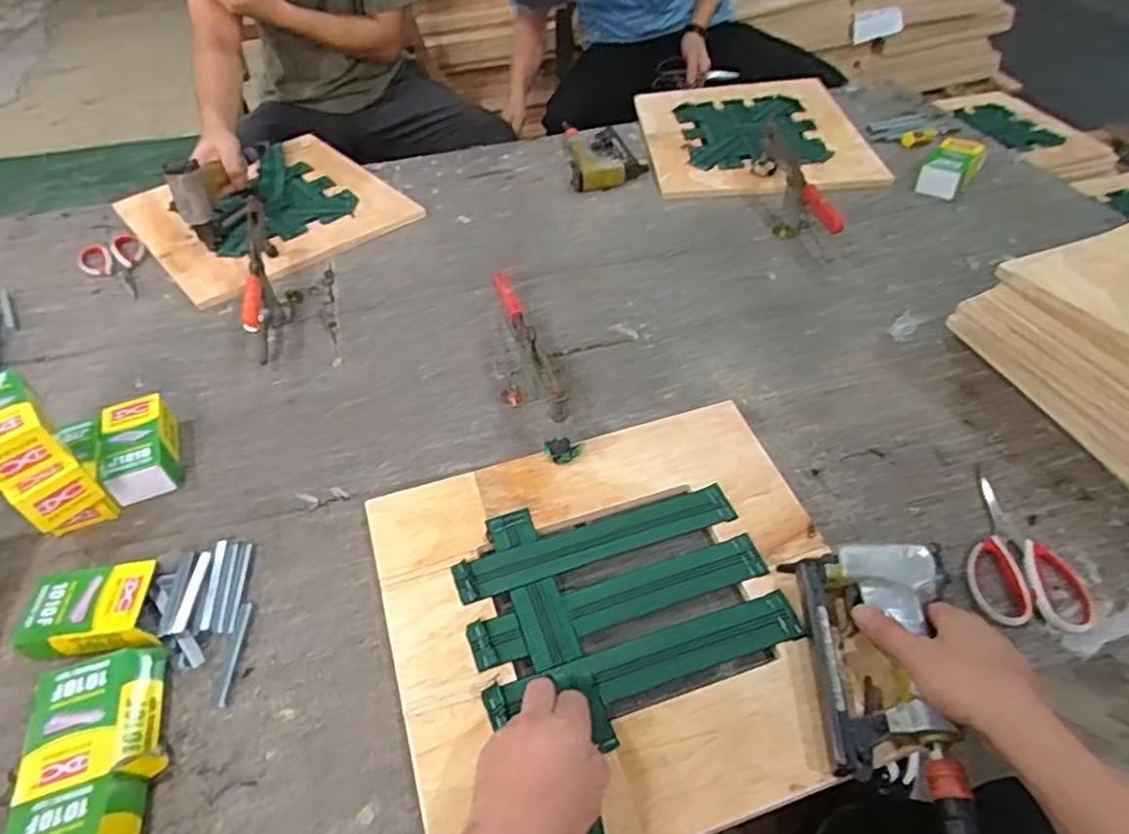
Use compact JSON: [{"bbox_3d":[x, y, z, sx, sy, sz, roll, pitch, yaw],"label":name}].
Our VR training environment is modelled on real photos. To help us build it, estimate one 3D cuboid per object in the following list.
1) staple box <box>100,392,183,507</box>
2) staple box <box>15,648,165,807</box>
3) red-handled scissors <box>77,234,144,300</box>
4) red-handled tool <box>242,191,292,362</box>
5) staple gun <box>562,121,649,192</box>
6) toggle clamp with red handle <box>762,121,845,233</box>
[{"bbox_3d":[-0.499,0.036,0.783,0.068,0.054,0.135,-19,49,-14],"label":"staple box"},{"bbox_3d":[-0.402,0.265,0.572,0.104,0.030,0.114,-18,48,-14],"label":"staple box"},{"bbox_3d":[-0.733,-0.250,1.095,0.094,0.008,0.189,-34,53,-25],"label":"red-handled scissors"},{"bbox_3d":[-0.448,-0.215,0.972,0.051,0.108,0.289,-16,47,-11],"label":"red-handled tool"},{"bbox_3d":[0.080,-0.510,1.268,0.145,0.054,0.217,-5,47,-2],"label":"staple gun"},{"bbox_3d":[0.373,-0.366,1.066,0.030,0.093,0.284,-7,46,-3],"label":"toggle clamp with red handle"}]

